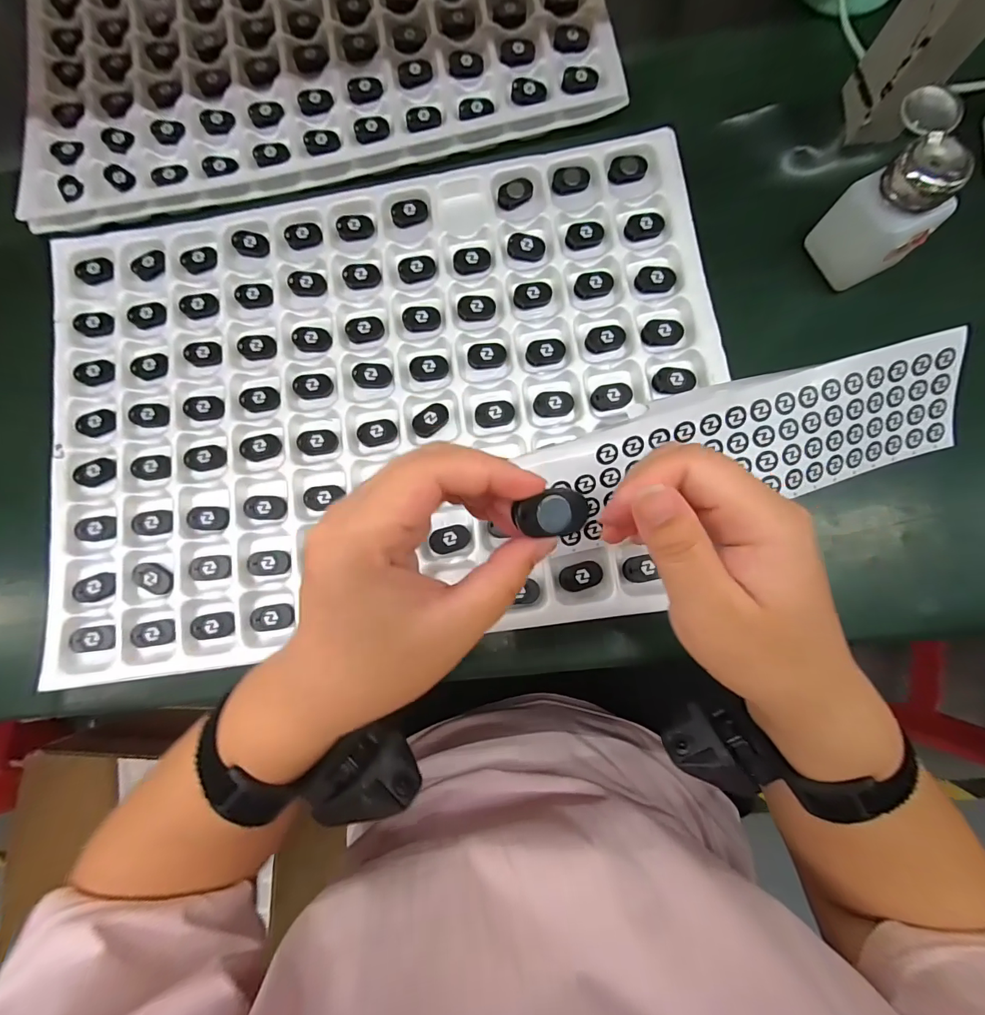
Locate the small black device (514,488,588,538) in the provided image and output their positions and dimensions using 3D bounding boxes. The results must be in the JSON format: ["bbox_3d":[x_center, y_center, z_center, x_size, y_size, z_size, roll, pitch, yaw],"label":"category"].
[{"bbox_3d":[0.023,0.002,0.164,0.028,0.008,0.017,-4,95,-15],"label":"small black device"}]

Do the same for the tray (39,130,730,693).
[{"bbox_3d":[-0.086,-0.077,0.319,0.494,0.020,0.340,-8,83,3],"label":"tray"}]

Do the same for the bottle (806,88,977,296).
[{"bbox_3d":[0.262,-0.201,0.292,0.056,0.090,0.069,-44,83,-1],"label":"bottle"}]

